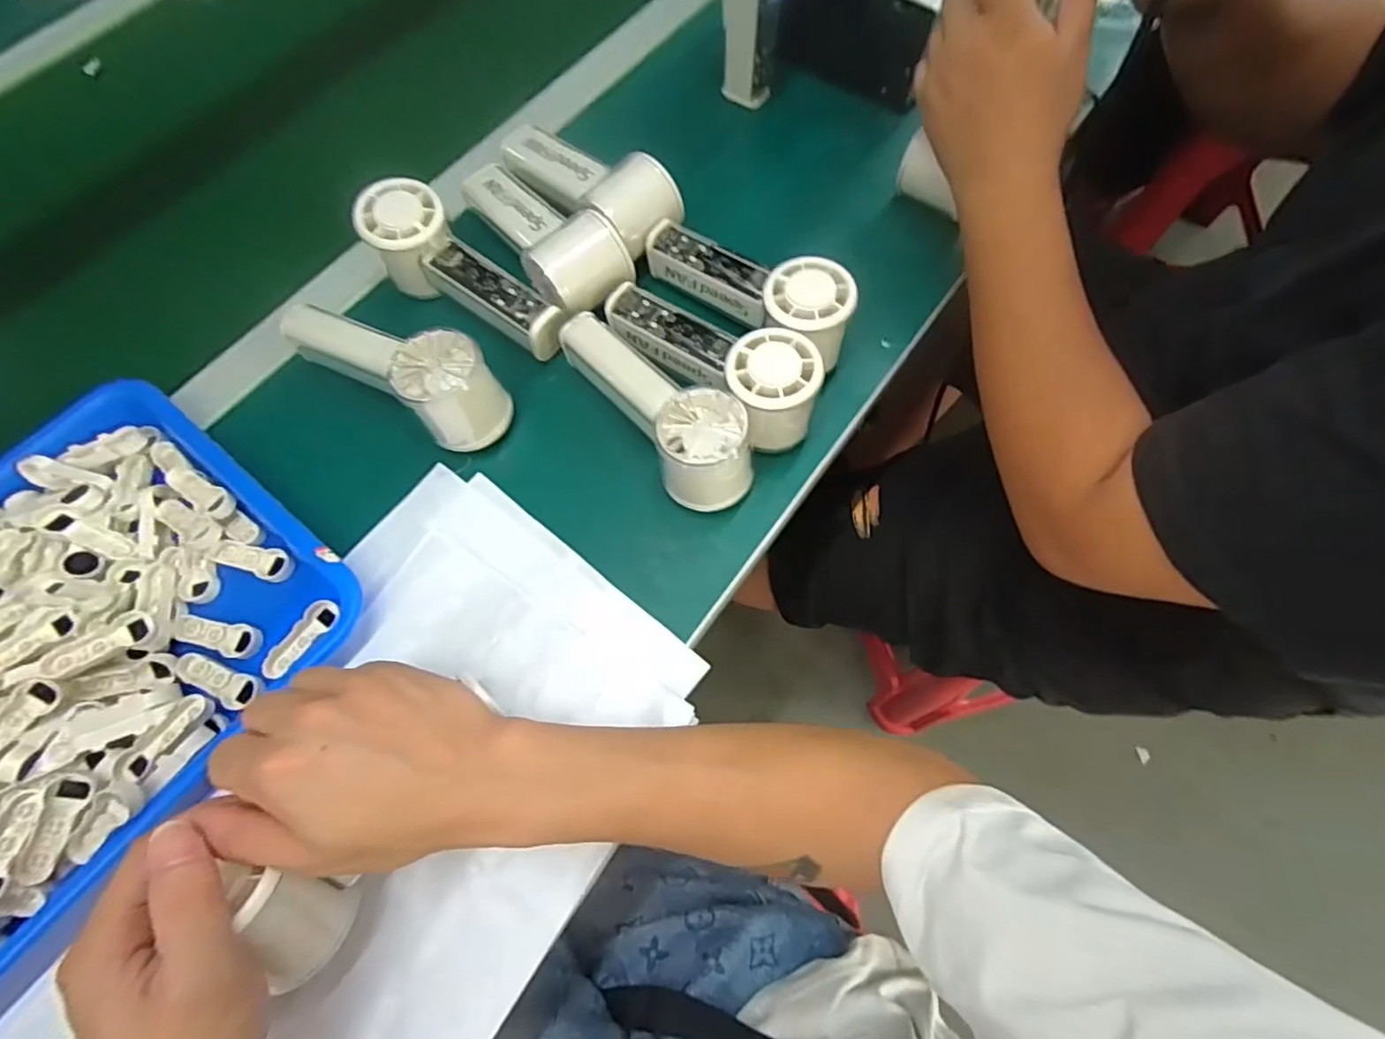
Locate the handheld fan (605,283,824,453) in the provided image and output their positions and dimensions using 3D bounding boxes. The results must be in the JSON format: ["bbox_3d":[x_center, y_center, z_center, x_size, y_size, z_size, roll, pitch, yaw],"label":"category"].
[{"bbox_3d":[0.012,-0.107,0.395,0.154,0.065,0.057,41,74,15],"label":"handheld fan"}]

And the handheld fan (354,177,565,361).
[{"bbox_3d":[-0.157,-0.163,0.411,0.154,0.056,0.052,40,74,15],"label":"handheld fan"}]

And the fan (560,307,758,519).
[{"bbox_3d":[-0.023,-0.076,0.387,0.054,0.065,0.153,-35,72,-12],"label":"fan"}]

